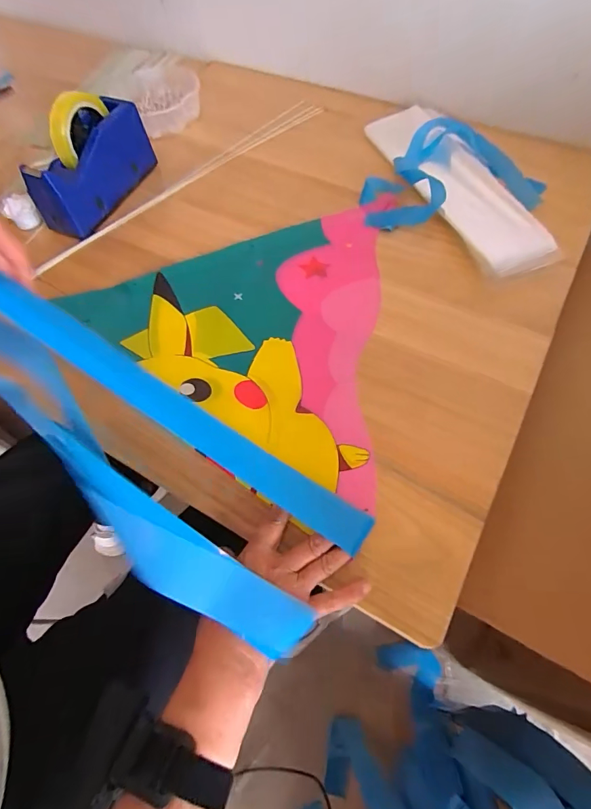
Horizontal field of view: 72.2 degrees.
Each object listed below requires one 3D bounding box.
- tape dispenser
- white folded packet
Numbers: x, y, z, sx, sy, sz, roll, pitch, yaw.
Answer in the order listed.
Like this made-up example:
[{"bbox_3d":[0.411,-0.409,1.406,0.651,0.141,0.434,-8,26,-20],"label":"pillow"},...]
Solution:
[{"bbox_3d":[-0.303,-0.361,0.596,0.066,0.125,0.204,19,64,12],"label":"tape dispenser"},{"bbox_3d":[0.235,-0.334,0.610,0.128,0.030,0.406,-15,62,-6],"label":"white folded packet"}]

